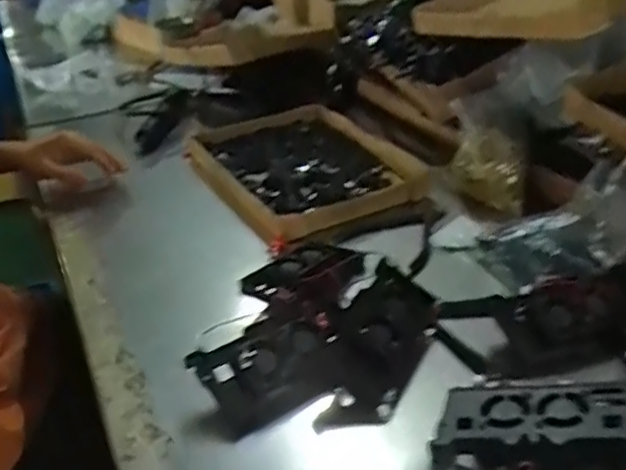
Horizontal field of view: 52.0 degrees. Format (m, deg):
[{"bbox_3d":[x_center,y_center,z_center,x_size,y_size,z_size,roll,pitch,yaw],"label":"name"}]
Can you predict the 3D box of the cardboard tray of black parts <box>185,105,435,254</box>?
[{"bbox_3d":[-0.015,-0.104,0.912,0.272,0.066,0.363,-15,32,-19],"label":"cardboard tray of black parts"}]

